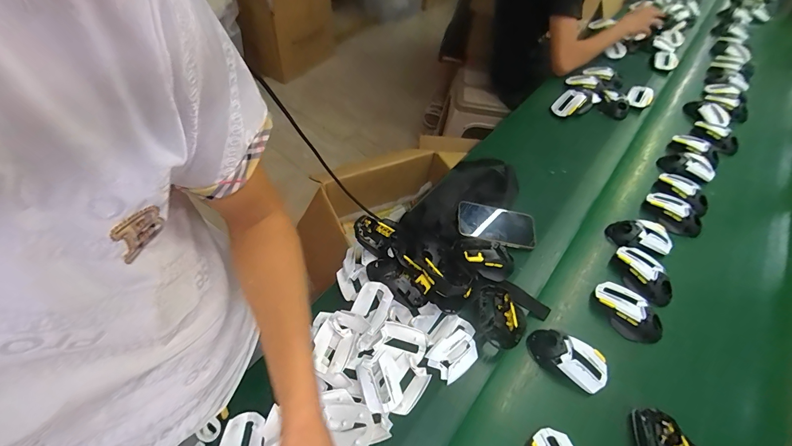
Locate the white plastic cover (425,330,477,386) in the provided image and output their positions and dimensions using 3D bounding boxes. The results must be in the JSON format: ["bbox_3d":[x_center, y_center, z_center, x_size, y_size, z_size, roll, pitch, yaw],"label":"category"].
[{"bbox_3d":[0.091,0.208,0.559,0.079,0.027,0.056,-33,63,-25],"label":"white plastic cover"}]

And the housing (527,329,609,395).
[{"bbox_3d":[0.275,0.217,0.566,0.119,0.037,0.058,28,57,15],"label":"housing"}]

